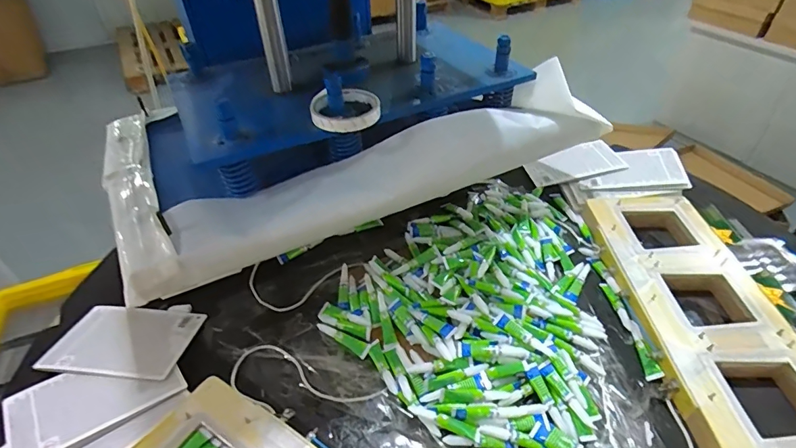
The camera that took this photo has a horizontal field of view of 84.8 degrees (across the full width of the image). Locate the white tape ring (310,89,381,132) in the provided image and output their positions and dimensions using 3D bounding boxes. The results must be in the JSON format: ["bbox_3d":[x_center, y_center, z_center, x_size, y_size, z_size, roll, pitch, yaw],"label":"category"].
[{"bbox_3d":[-0.069,-0.149,0.569,0.087,0.023,0.094,0,41,0],"label":"white tape ring"}]

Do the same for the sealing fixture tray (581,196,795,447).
[{"bbox_3d":[0.399,0.106,0.578,0.173,0.030,0.418,-1,41,-1],"label":"sealing fixture tray"}]

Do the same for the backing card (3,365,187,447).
[{"bbox_3d":[-0.355,0.201,0.512,0.168,0.010,0.111,-25,41,-33],"label":"backing card"}]

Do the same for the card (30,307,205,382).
[{"bbox_3d":[-0.365,0.154,0.583,0.173,0.009,0.112,4,31,4],"label":"card"}]

